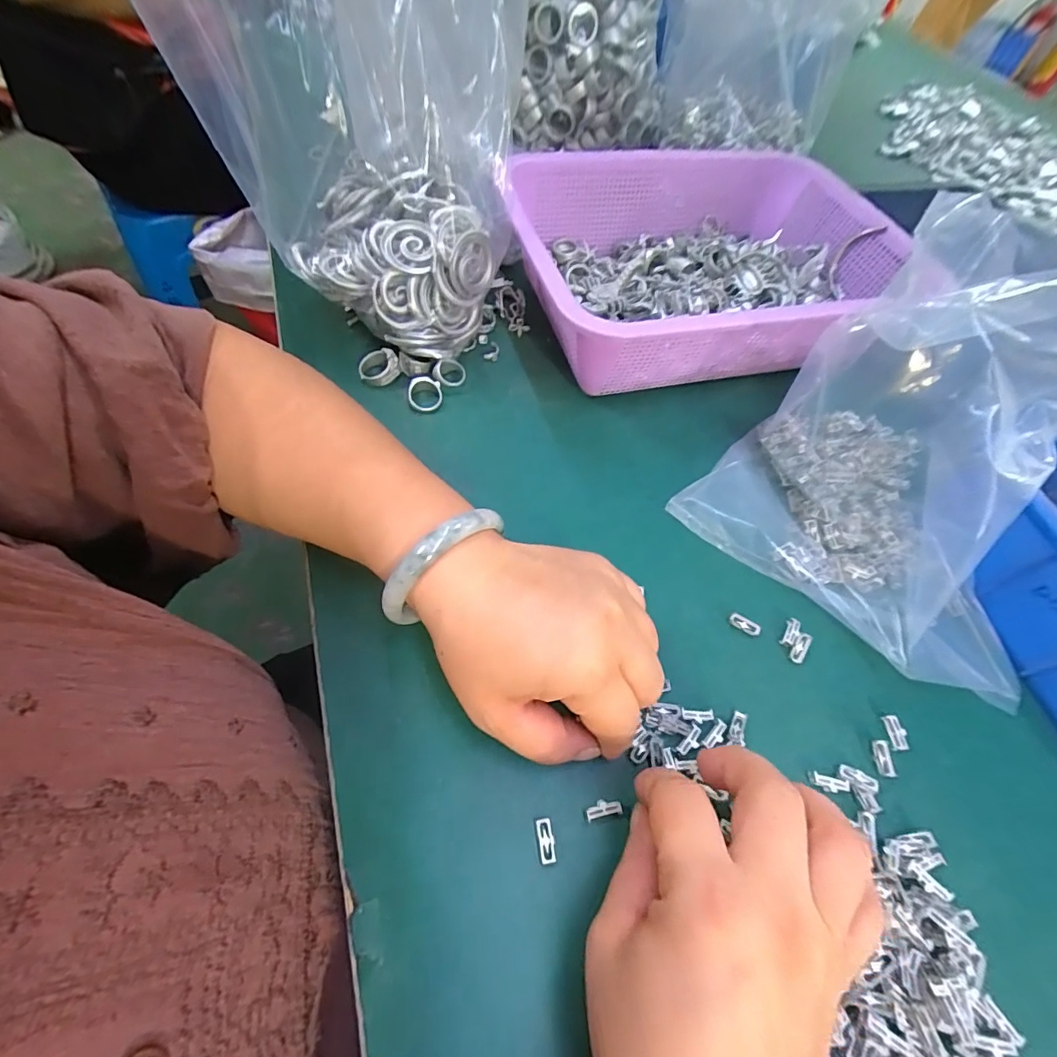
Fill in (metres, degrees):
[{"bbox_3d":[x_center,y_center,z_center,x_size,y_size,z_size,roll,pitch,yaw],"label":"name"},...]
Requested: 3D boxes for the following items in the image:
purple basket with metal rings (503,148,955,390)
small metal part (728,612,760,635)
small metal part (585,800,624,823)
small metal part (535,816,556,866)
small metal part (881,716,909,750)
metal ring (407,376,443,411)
[{"bbox_3d":[0.141,-0.210,0.393,0.313,0.085,0.213,-17,63,-16],"label":"purple basket with metal rings"},{"bbox_3d":[0.123,0.055,0.276,0.017,0.005,0.007,25,60,10],"label":"small metal part"},{"bbox_3d":[0.034,0.126,0.219,0.017,0.004,0.007,-9,60,-10],"label":"small metal part"},{"bbox_3d":[0.008,0.134,0.209,0.007,0.004,0.017,-7,60,-9],"label":"small metal part"},{"bbox_3d":[0.189,0.105,0.250,0.006,0.007,0.017,2,59,-3],"label":"small metal part"},{"bbox_3d":[-0.072,-0.094,0.338,0.025,0.007,0.025,-2,79,-21],"label":"metal ring"}]

